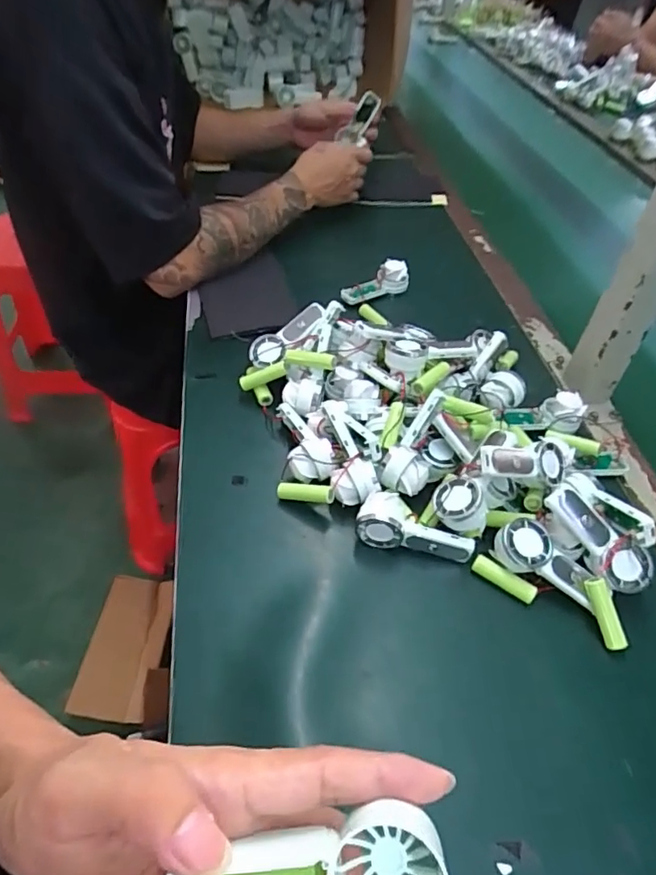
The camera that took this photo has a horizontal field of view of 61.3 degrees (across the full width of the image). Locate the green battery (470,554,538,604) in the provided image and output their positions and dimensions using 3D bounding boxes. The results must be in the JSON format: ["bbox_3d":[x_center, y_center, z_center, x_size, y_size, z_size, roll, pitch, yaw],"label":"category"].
[{"bbox_3d":[0.138,0.110,0.433,0.051,0.012,0.015,30,52,21],"label":"green battery"}]

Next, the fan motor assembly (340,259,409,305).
[{"bbox_3d":[0.060,-0.195,0.696,0.088,0.040,0.027,-15,50,-17],"label":"fan motor assembly"}]

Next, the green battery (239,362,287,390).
[{"bbox_3d":[-0.066,-0.062,0.560,0.050,0.014,0.012,-21,47,10],"label":"green battery"}]

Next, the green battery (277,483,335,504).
[{"bbox_3d":[-0.020,0.047,0.471,0.054,0.011,0.012,3,44,25],"label":"green battery"}]

